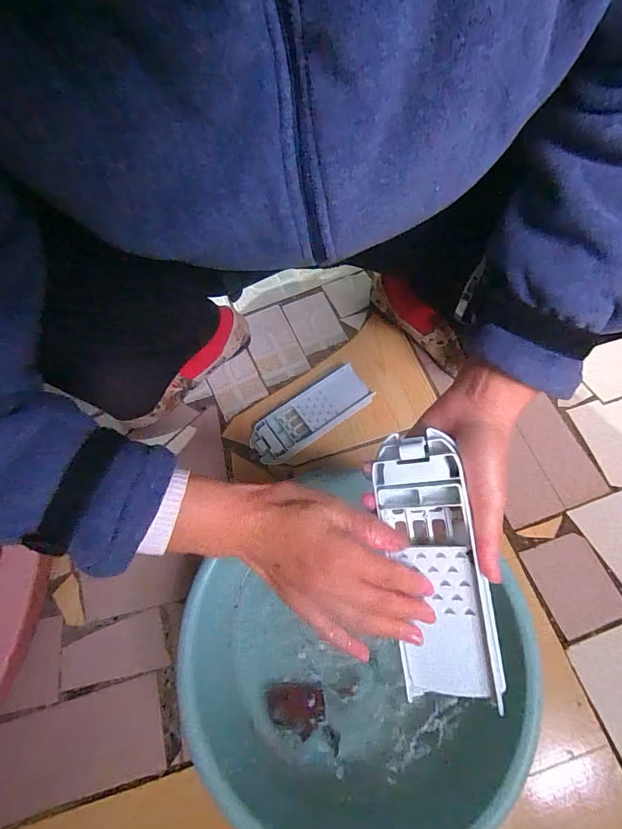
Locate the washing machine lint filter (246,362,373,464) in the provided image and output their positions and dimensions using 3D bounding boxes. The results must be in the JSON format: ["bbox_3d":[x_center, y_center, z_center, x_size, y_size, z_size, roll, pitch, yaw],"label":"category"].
[{"bbox_3d":[0.000,0.001,0.600,0.191,0.019,0.071,-34,66,-14],"label":"washing machine lint filter"}]

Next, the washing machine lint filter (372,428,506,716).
[{"bbox_3d":[0.086,0.110,0.298,0.071,0.029,0.187,-12,89,19],"label":"washing machine lint filter"}]

